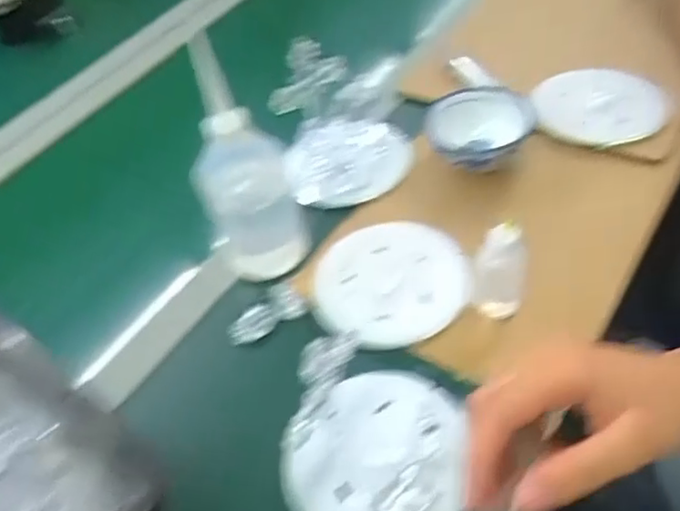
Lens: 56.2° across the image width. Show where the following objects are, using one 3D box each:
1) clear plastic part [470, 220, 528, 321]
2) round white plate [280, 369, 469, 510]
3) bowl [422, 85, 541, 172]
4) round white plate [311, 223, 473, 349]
[{"bbox_3d":[0.122,0.012,0.486,0.038,0.086,0.033,6,50,15],"label":"clear plastic part"},{"bbox_3d":[0.024,0.135,0.444,0.119,0.013,0.133,0,49,10],"label":"round white plate"},{"bbox_3d":[0.136,-0.119,0.626,0.101,0.049,0.101,-5,49,6],"label":"bowl"},{"bbox_3d":[0.043,0.018,0.549,0.130,0.015,0.128,-9,48,2],"label":"round white plate"}]

